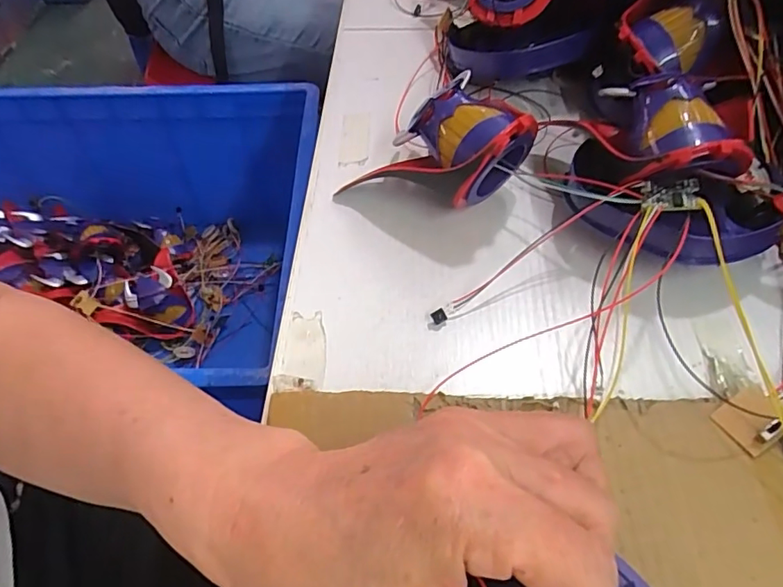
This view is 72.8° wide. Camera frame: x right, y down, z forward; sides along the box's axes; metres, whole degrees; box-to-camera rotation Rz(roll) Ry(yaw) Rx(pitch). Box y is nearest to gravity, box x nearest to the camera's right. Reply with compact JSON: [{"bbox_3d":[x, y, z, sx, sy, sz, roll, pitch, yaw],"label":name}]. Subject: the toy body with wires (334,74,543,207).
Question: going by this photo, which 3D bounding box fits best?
[{"bbox_3d":[0.026,-0.084,0.307,0.096,0.064,0.054,24,58,18],"label":"toy body with wires"}]

